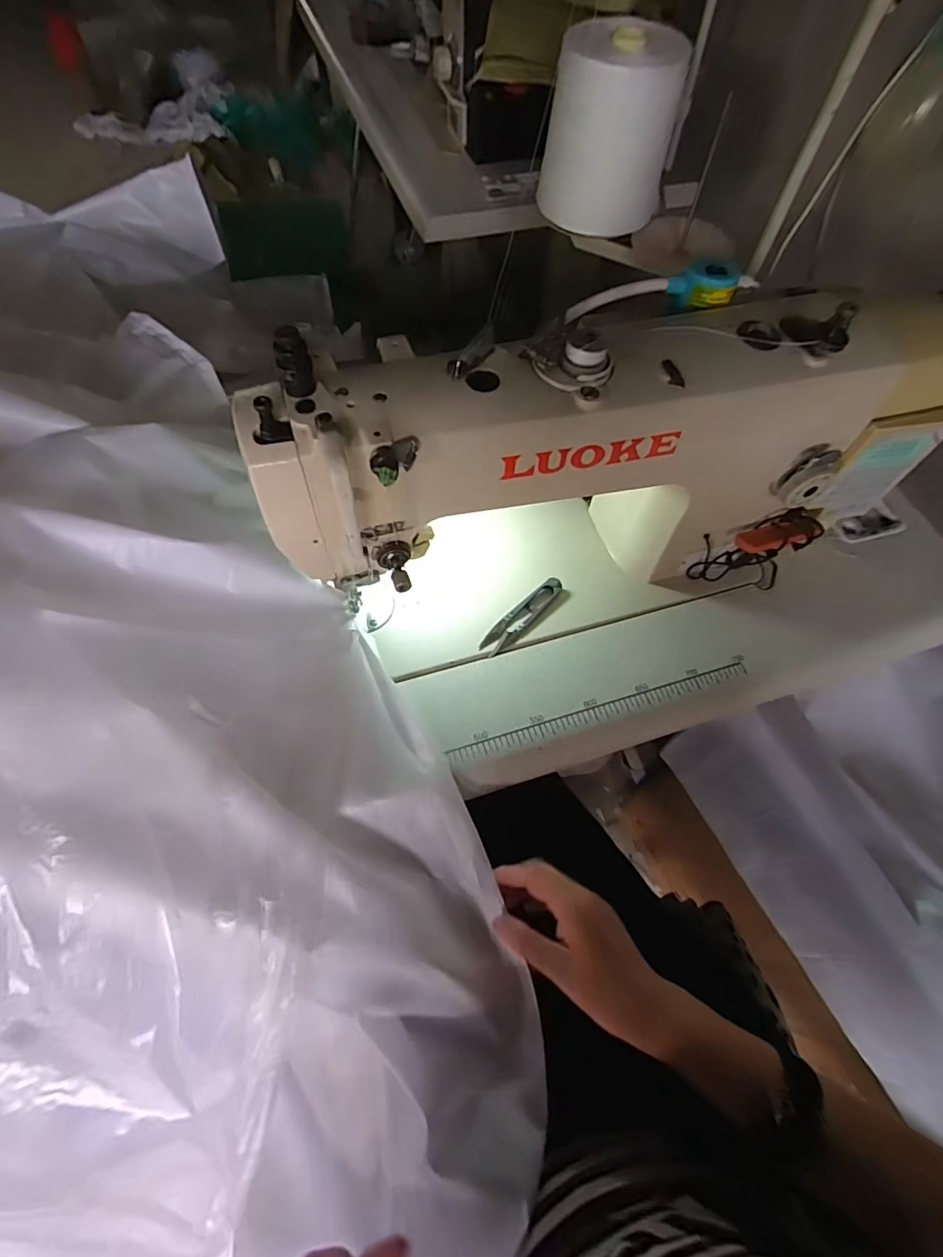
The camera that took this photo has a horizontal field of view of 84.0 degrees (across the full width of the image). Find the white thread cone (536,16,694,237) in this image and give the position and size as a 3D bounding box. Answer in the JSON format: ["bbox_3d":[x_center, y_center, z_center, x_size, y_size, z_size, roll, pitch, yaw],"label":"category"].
[{"bbox_3d":[0.158,-0.576,0.617,0.134,0.161,0.117,4,62,-1],"label":"white thread cone"}]

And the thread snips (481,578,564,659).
[{"bbox_3d":[0.047,-0.014,0.492,0.023,0.011,0.102,39,67,17],"label":"thread snips"}]

